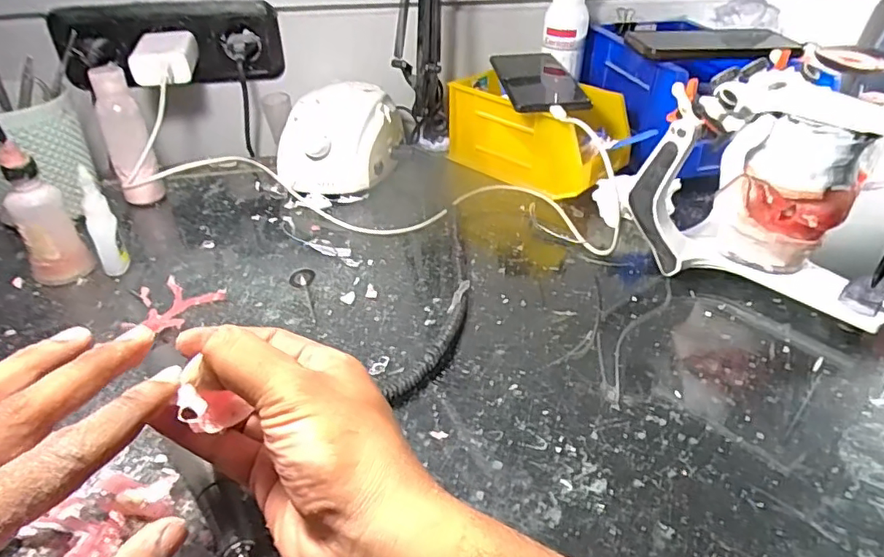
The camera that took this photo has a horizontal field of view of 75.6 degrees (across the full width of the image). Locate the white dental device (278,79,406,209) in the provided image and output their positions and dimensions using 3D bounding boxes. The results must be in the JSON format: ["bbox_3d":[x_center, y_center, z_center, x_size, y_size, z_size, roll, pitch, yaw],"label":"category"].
[{"bbox_3d":[-0.099,-0.133,0.567,0.126,0.083,0.101,-5,36,-7],"label":"white dental device"}]

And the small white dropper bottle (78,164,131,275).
[{"bbox_3d":[-0.257,-0.041,0.430,0.019,0.082,0.024,-20,41,-25],"label":"small white dropper bottle"}]

